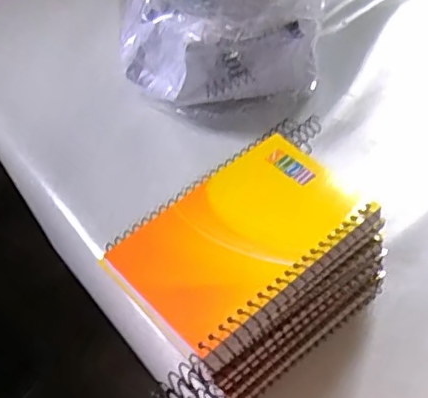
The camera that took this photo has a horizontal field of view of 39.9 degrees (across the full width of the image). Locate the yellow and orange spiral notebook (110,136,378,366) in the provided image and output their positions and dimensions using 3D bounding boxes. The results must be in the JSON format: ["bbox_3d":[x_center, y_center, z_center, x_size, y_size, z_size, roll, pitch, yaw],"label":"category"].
[{"bbox_3d":[0.015,0.017,0.316,0.127,0.009,0.085,-36,56,-22],"label":"yellow and orange spiral notebook"}]

